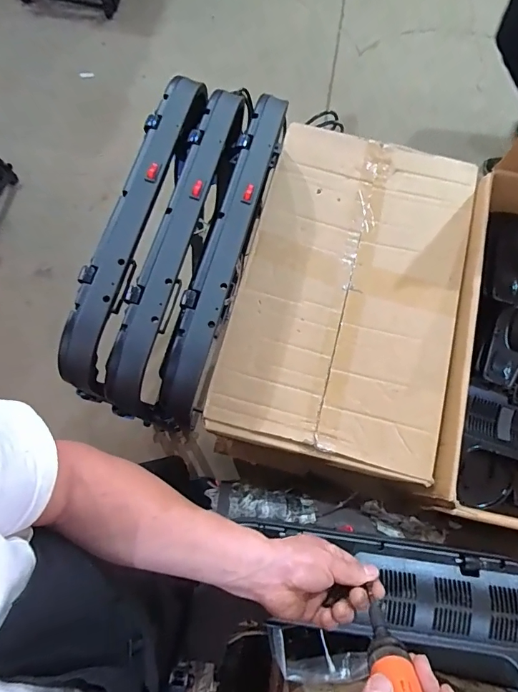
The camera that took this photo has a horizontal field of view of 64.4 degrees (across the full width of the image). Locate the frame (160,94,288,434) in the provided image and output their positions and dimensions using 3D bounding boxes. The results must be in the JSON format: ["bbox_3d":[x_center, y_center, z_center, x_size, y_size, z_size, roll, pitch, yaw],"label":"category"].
[{"bbox_3d":[-0.043,-0.128,0.551,0.061,0.099,0.478,15,75,4],"label":"frame"}]

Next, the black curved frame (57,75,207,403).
[{"bbox_3d":[-0.164,-0.164,0.562,0.064,0.083,0.452,17,75,5],"label":"black curved frame"}]

